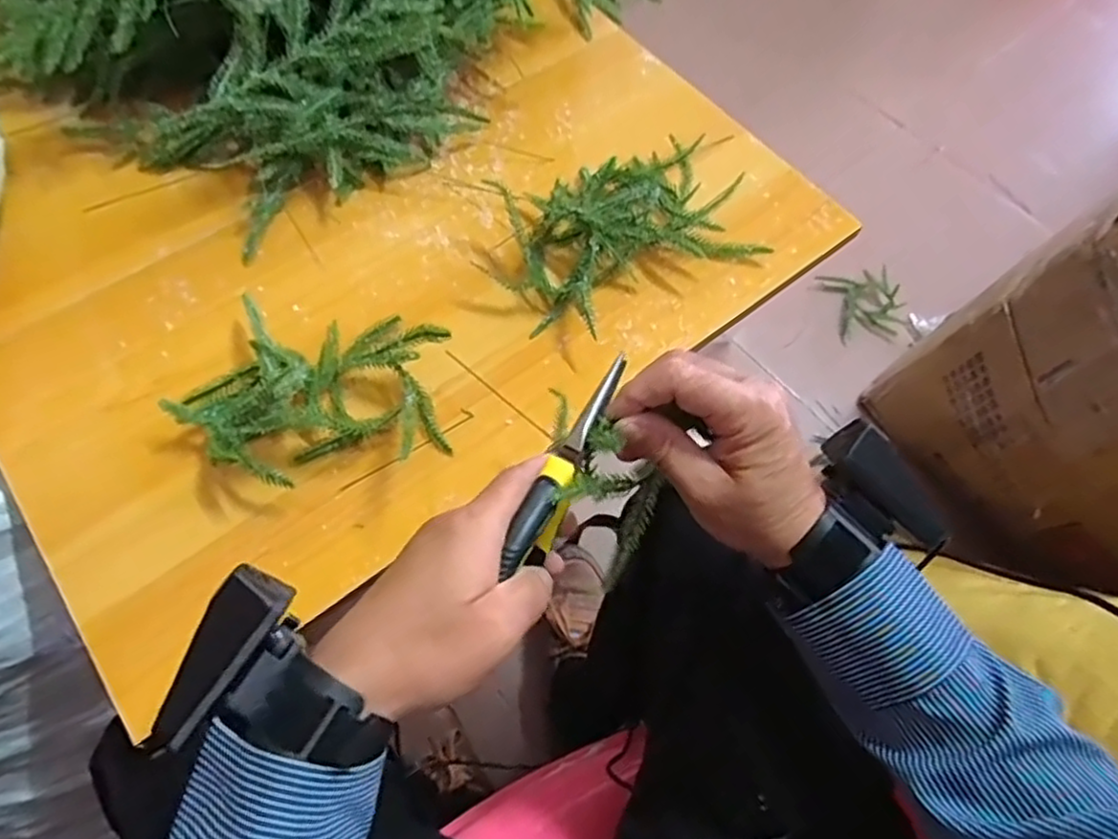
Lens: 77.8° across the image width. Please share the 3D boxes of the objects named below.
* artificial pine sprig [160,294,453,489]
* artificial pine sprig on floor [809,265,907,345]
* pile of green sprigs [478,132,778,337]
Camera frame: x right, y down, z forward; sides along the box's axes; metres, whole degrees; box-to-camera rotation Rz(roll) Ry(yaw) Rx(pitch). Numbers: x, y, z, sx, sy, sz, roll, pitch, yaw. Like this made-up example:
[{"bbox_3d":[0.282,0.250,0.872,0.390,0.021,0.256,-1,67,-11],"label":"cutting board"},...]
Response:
[{"bbox_3d":[-0.156,-0.021,0.441,0.169,0.050,0.126,-2,64,-3],"label":"artificial pine sprig"},{"bbox_3d":[0.485,-0.184,1.107,0.133,0.030,0.126,-15,65,-9],"label":"artificial pine sprig on floor"},{"bbox_3d":[0.040,-0.146,0.516,0.187,0.045,0.143,-25,67,-13],"label":"pile of green sprigs"}]

